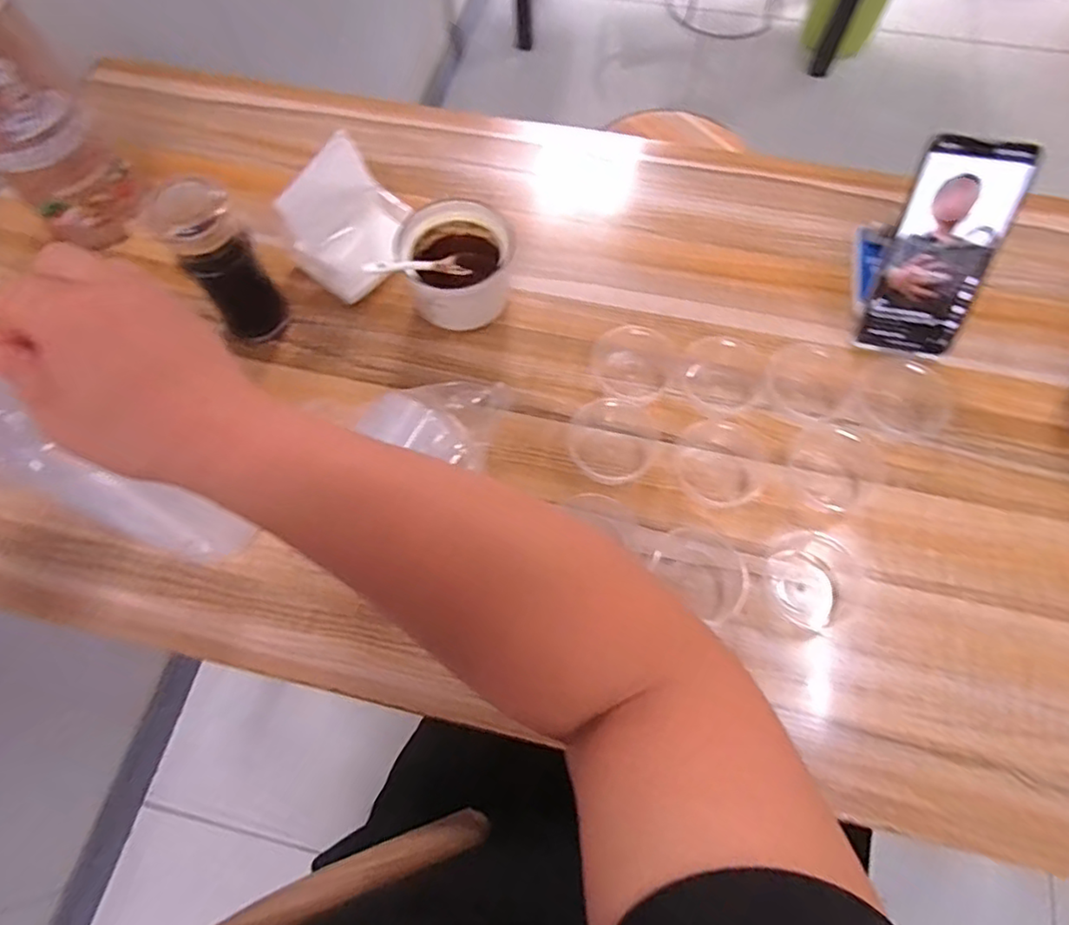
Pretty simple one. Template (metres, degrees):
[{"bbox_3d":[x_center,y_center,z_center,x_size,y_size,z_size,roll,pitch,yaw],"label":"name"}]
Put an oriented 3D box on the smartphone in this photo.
[{"bbox_3d":[0.324,-0.166,0.494,0.075,0.162,0.011,12,31,7],"label":"smartphone"}]

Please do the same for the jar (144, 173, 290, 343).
[{"bbox_3d":[-0.251,-0.163,0.500,0.052,0.134,0.056,0,65,1],"label":"jar"}]

